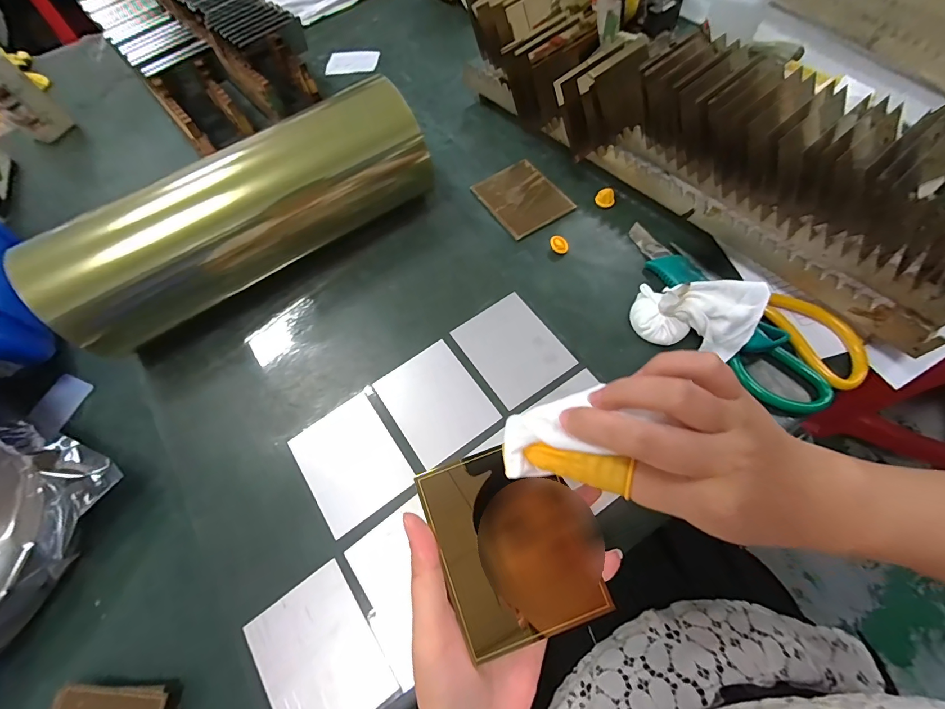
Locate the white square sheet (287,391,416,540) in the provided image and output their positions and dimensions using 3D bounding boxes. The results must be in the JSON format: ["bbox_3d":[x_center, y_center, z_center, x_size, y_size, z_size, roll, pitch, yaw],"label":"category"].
[{"bbox_3d":[-0.106,0.093,0.352,0.079,0.005,0.096,-33,67,-12],"label":"white square sheet"}]

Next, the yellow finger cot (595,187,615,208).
[{"bbox_3d":[0.148,-0.174,0.449,0.021,0.019,0.014,24,68,14],"label":"yellow finger cot"}]

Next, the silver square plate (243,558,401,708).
[{"bbox_3d":[-0.112,0.219,0.292,0.079,0.004,0.099,-34,67,-12],"label":"silver square plate"}]

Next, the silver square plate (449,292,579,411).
[{"bbox_3d":[0.038,-0.007,0.386,0.078,0.006,0.098,-33,67,-12],"label":"silver square plate"}]

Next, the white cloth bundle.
[{"bbox_3d":[0.196,-0.036,0.356,0.092,0.058,0.049,16,66,11],"label":"white cloth bundle"}]

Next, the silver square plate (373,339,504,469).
[{"bbox_3d":[-0.034,0.042,0.369,0.079,0.004,0.097,-33,67,-12],"label":"silver square plate"}]

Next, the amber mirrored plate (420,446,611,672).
[{"bbox_3d":[0.025,0.102,0.226,0.084,0.009,0.098,-20,72,-9],"label":"amber mirrored plate"}]

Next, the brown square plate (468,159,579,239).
[{"bbox_3d":[0.057,-0.184,0.469,0.082,0.006,0.100,-30,66,-10],"label":"brown square plate"}]

